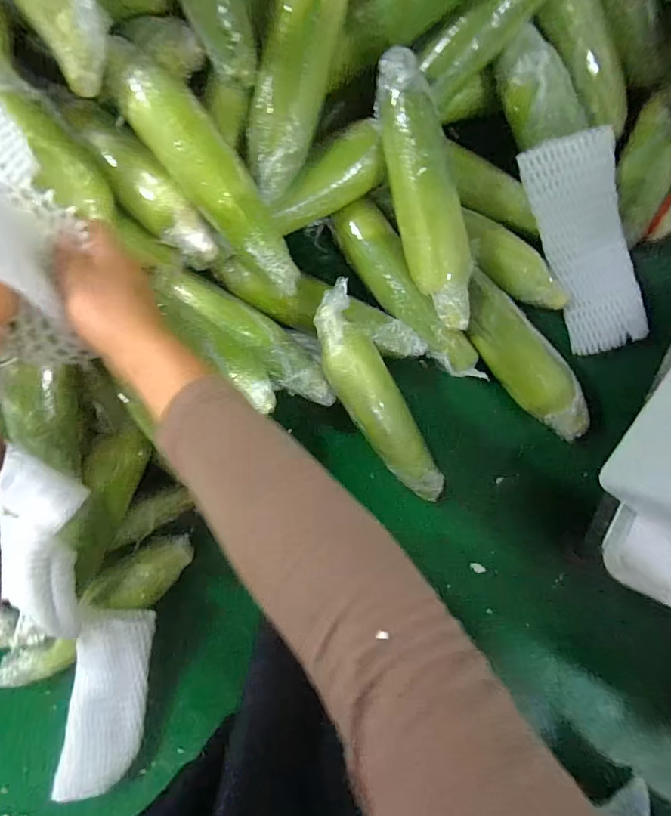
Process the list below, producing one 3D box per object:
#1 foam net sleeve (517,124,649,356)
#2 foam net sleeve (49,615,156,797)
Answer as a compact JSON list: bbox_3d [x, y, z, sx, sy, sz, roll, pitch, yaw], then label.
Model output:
[{"bbox_3d":[0.249,-0.155,0.429,0.070,0.026,0.210,-15,118,33],"label":"foam net sleeve"},{"bbox_3d":[-0.229,0.297,0.440,0.065,0.043,0.199,10,89,0],"label":"foam net sleeve"}]

